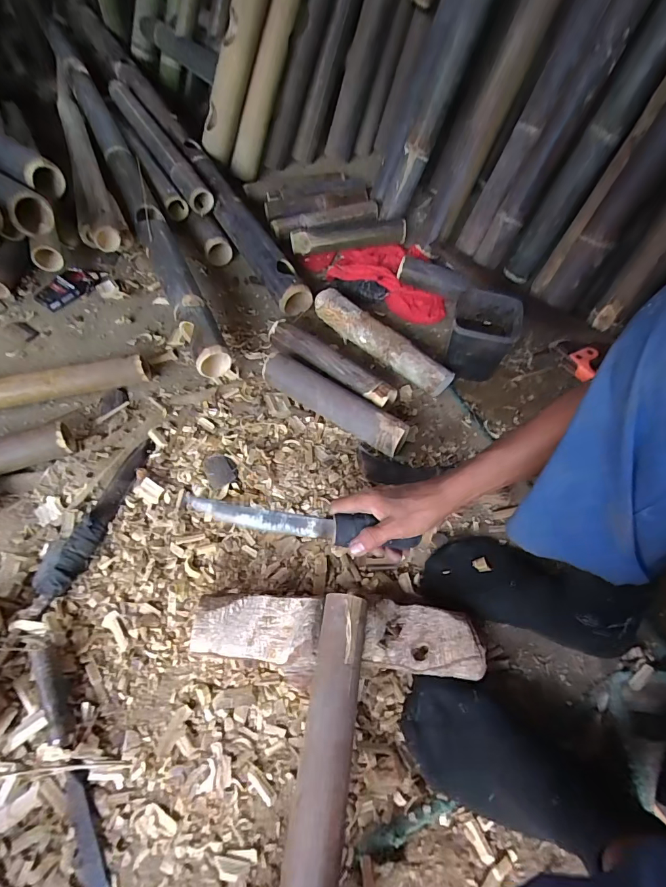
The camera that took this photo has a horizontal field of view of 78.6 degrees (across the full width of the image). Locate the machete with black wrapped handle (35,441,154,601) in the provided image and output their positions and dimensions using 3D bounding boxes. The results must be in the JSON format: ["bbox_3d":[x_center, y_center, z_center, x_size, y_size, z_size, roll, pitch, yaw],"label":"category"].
[{"bbox_3d":[-0.336,0.092,0.586,0.053,0.024,0.249,16,56,8],"label":"machete with black wrapped handle"}]

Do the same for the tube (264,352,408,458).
[{"bbox_3d":[0.001,-0.066,0.687,0.264,0.062,0.053,30,59,17],"label":"tube"}]

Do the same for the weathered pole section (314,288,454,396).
[{"bbox_3d":[0.089,-0.194,0.783,0.056,0.065,0.314,-37,64,-24],"label":"weathered pole section"}]

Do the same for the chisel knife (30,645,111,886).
[{"bbox_3d":[-0.279,0.329,0.422,0.026,0.028,0.252,-25,60,-18],"label":"chisel knife"}]

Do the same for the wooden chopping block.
[{"bbox_3d":[0.005,0.230,0.484,0.319,0.063,0.090,0,55,-2],"label":"wooden chopping block"}]

